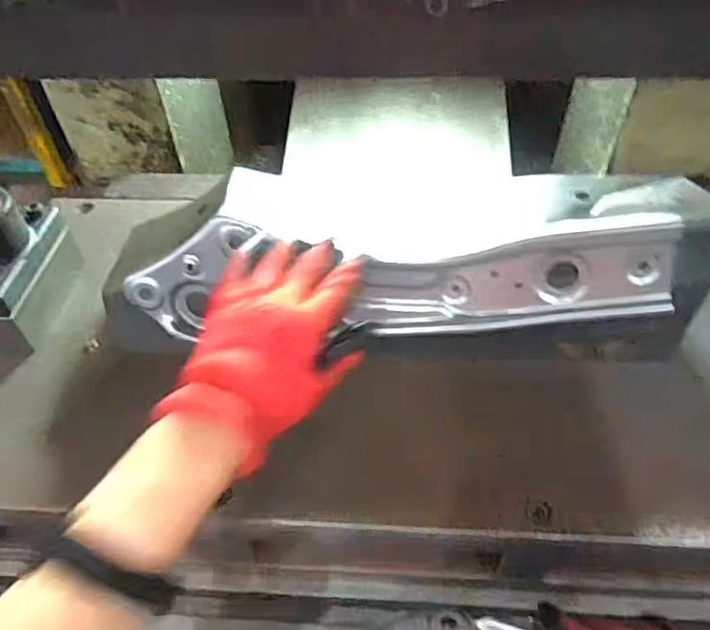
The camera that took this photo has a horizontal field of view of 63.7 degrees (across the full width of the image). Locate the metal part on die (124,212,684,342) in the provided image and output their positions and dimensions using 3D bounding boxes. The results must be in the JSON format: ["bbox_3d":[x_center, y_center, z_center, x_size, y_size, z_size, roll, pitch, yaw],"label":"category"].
[{"bbox_3d":[0.028,-0.031,0.465,0.464,0.092,0.054,-1,48,6],"label":"metal part on die"}]

